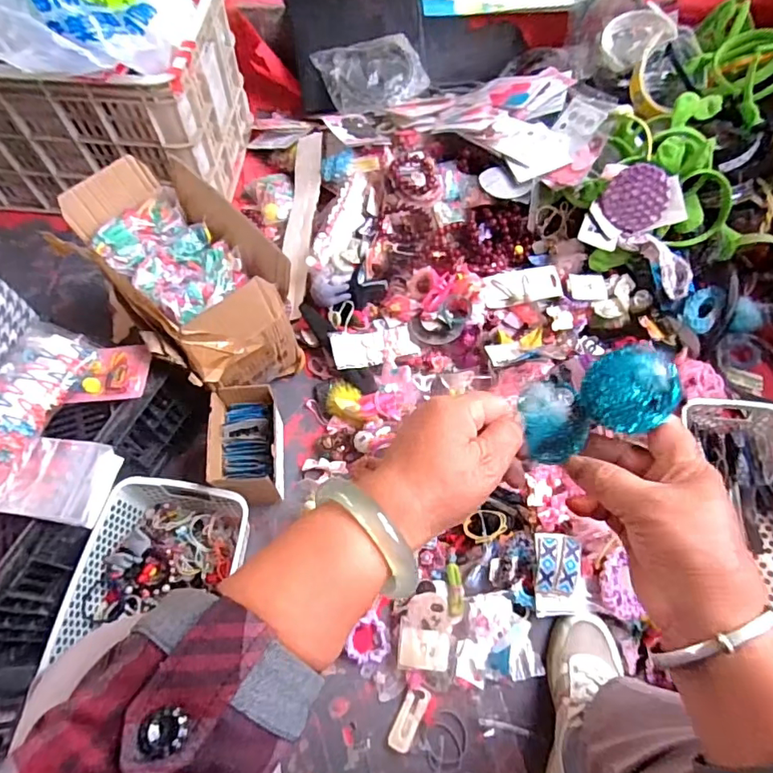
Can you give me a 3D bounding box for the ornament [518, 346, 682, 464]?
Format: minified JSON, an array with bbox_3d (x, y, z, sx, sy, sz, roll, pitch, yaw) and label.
[{"bbox_3d":[0.130,0.006,0.326,0.091,0.030,0.053,-22,62,16],"label":"ornament"}]

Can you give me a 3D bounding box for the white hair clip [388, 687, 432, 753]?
[{"bbox_3d":[0.029,0.425,0.671,0.030,0.007,0.076,28,66,12],"label":"white hair clip"}]

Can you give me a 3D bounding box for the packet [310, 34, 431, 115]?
[{"bbox_3d":[-0.032,-0.643,1.073,0.193,0.065,0.175,-19,66,-10],"label":"packet"}]

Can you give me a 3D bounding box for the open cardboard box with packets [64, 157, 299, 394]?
[{"bbox_3d":[-0.302,-0.145,0.792,0.331,0.221,0.206,41,70,17],"label":"open cardboard box with packets"}]

